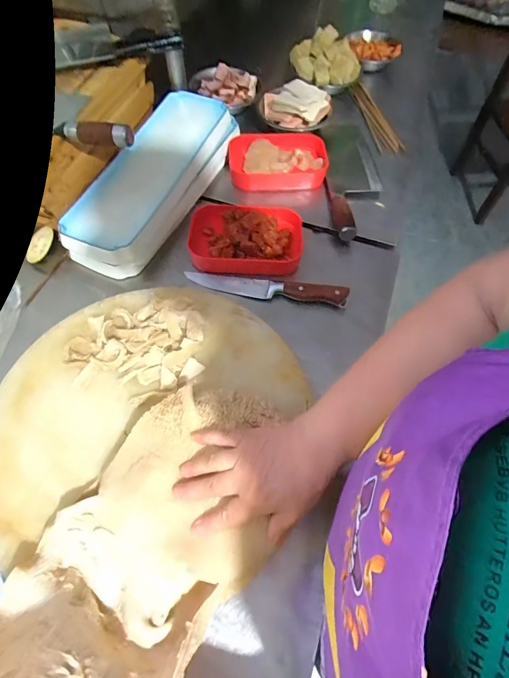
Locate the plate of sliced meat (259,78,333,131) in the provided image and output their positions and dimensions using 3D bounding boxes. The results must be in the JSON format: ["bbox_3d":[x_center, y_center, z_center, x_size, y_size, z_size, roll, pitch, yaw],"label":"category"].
[{"bbox_3d":[0.080,-0.486,0.742,0.147,0.043,0.122,22,64,10],"label":"plate of sliced meat"}]

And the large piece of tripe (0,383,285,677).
[{"bbox_3d":[-0.101,0.171,0.326,0.194,0.131,0.339,32,66,15],"label":"large piece of tripe"}]

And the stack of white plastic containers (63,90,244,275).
[{"bbox_3d":[-0.170,-0.291,0.649,0.129,0.093,0.412,18,63,8],"label":"stack of white plastic containers"}]

